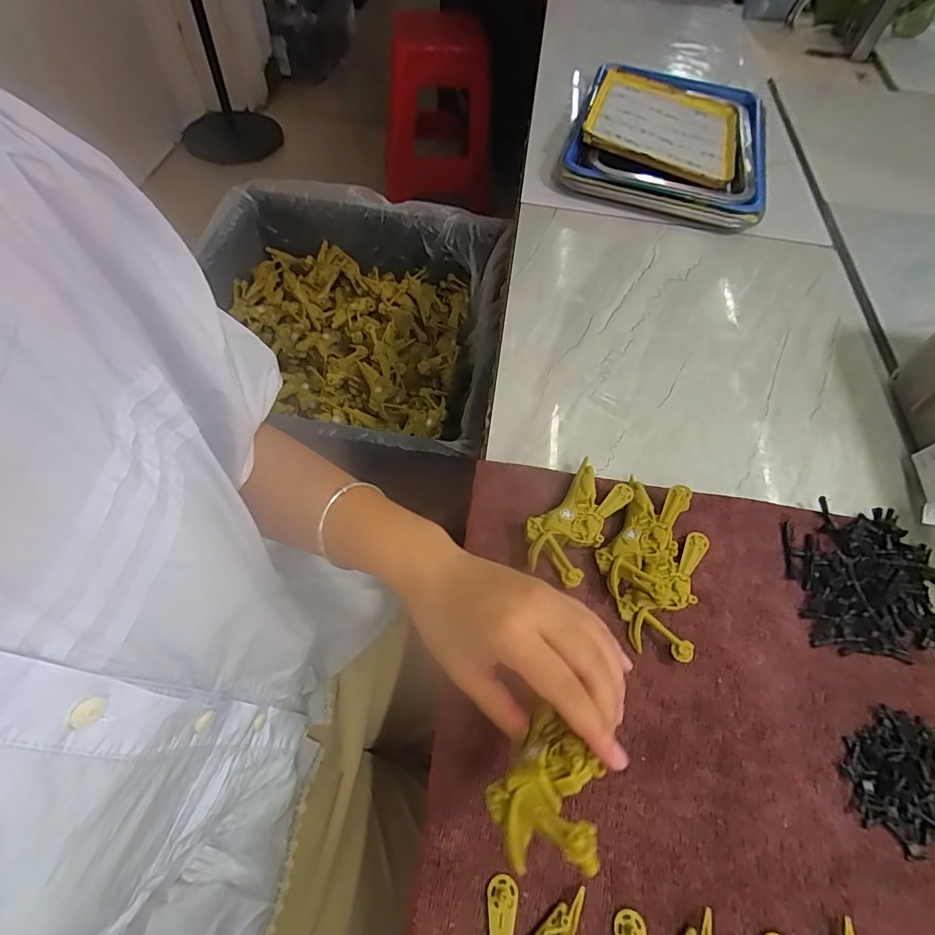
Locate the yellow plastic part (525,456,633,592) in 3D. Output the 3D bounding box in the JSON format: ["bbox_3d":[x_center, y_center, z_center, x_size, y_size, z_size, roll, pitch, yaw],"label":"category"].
[{"bbox_3d":[0.081,0.042,0.373,0.050,0.027,0.098,33,62,16],"label":"yellow plastic part"}]

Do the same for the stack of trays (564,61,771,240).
[{"bbox_3d":[0.282,-0.461,0.688,0.254,0.057,0.337,16,58,7],"label":"stack of trays"}]

